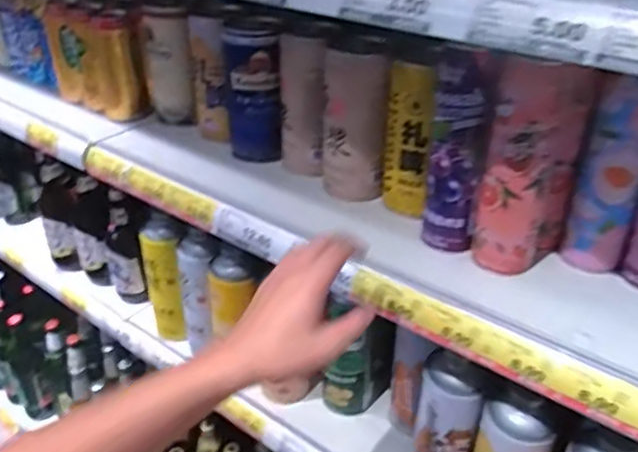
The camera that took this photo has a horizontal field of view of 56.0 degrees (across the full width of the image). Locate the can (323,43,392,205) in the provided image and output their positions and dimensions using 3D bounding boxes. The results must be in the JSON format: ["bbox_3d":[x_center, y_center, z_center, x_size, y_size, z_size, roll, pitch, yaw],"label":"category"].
[{"bbox_3d":[0.047,-0.129,0.777,0.076,0.196,0.062,6,32,7],"label":"can"}]

